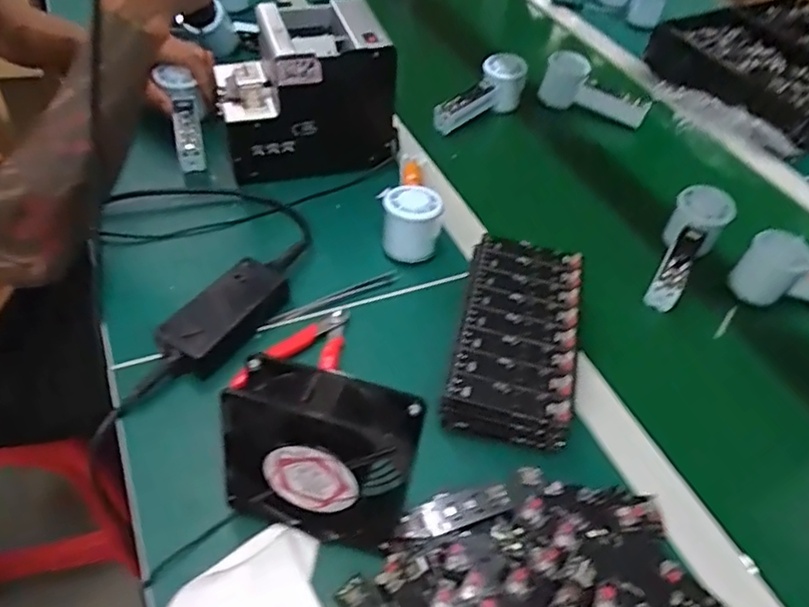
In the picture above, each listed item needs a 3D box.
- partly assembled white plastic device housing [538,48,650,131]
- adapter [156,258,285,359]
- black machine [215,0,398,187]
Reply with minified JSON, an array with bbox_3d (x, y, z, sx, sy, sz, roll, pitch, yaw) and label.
[{"bbox_3d":[0.264,-0.290,0.852,0.150,0.068,0.040,24,48,-6],"label":"partly assembled white plastic device housing"},{"bbox_3d":[-0.156,0.011,0.534,0.048,0.036,0.115,28,50,20],"label":"adapter"},{"bbox_3d":[-0.108,-0.232,0.681,0.181,0.147,0.123,-8,48,-14],"label":"black machine"}]

